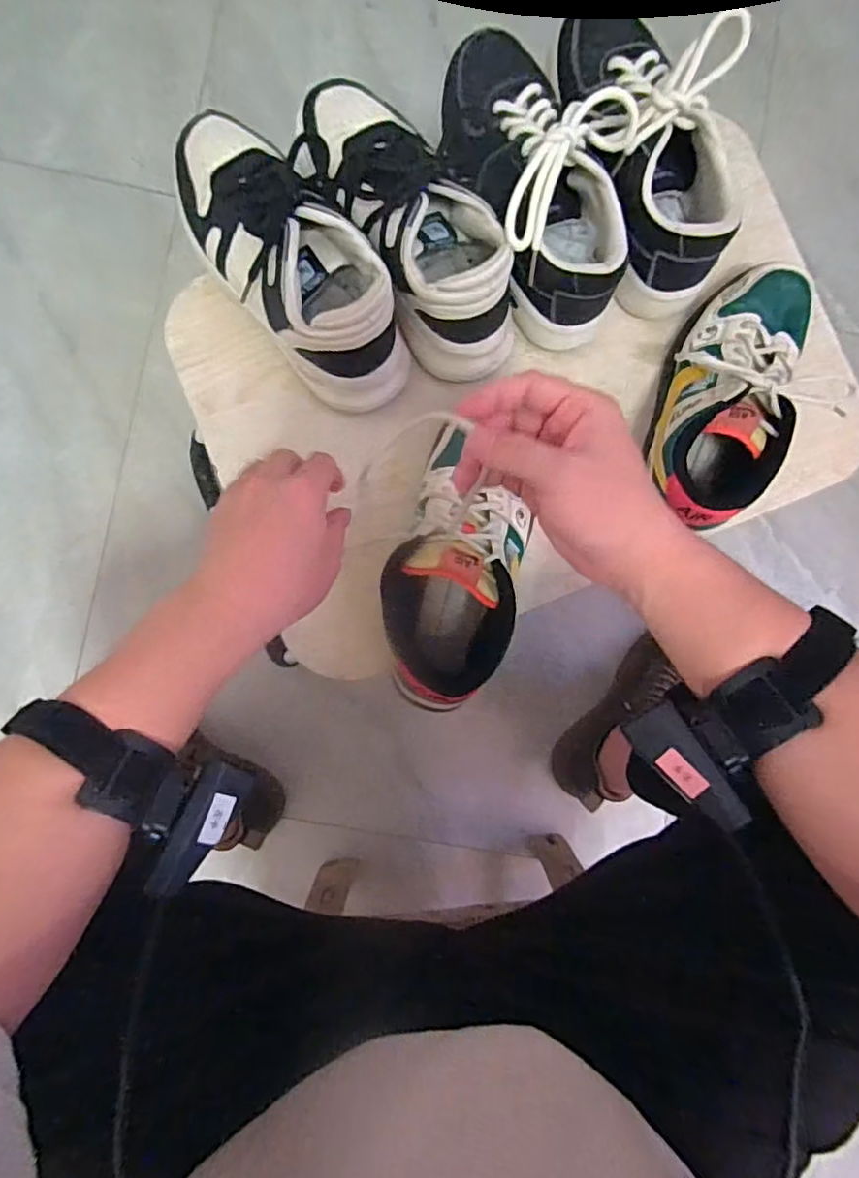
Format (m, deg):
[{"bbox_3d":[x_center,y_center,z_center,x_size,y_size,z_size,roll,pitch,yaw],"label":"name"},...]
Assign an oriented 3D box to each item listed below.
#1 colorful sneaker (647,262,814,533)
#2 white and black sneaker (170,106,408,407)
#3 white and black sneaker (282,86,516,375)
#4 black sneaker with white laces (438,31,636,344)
[{"bbox_3d":[0.255,-0.170,0.495,0.082,0.088,0.244,27,86,-2],"label":"colorful sneaker"},{"bbox_3d":[-0.117,-0.273,0.469,0.098,0.090,0.264,-39,90,-5],"label":"white and black sneaker"},{"bbox_3d":[-0.019,-0.313,0.479,0.093,0.090,0.261,-29,89,-5],"label":"white and black sneaker"},{"bbox_3d":[0.096,-0.353,0.487,0.119,0.100,0.263,-17,88,-4],"label":"black sneaker with white laces"}]

